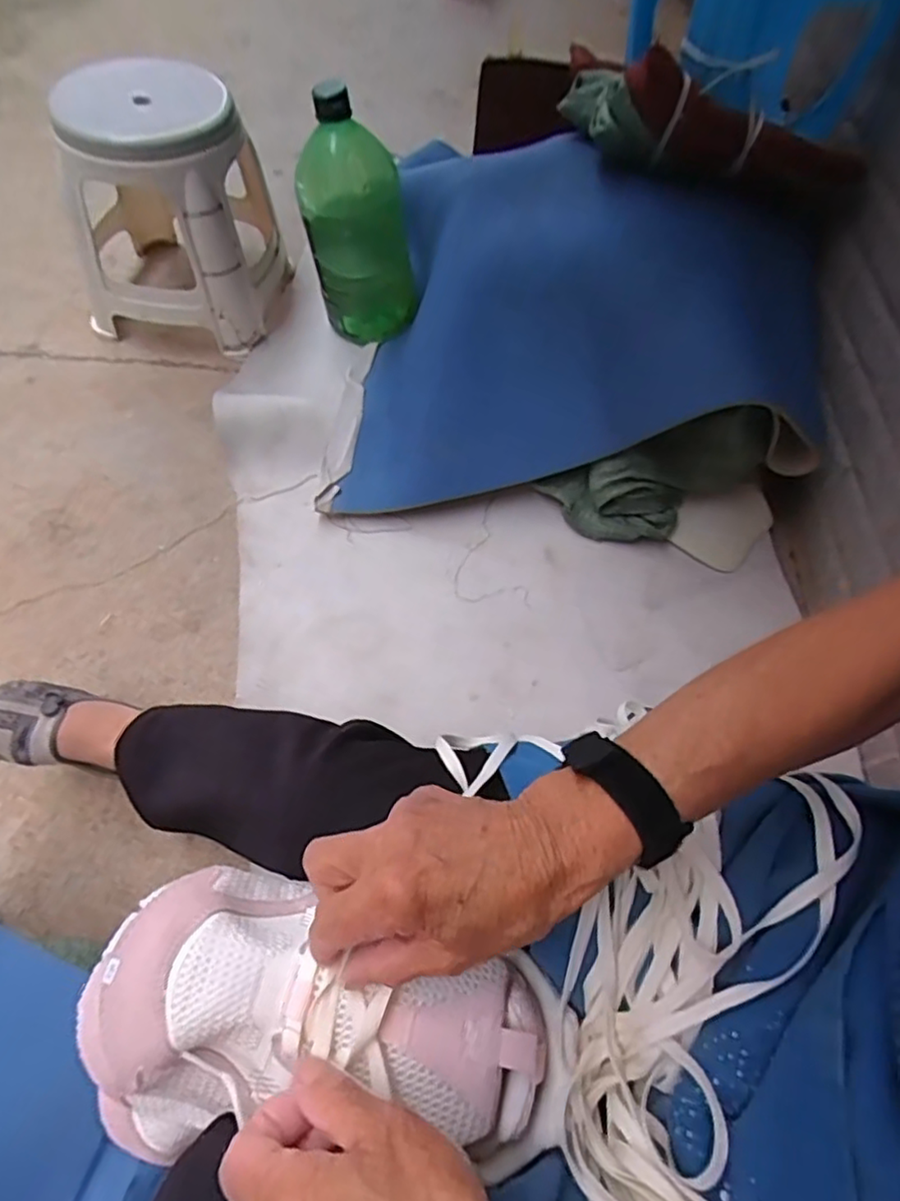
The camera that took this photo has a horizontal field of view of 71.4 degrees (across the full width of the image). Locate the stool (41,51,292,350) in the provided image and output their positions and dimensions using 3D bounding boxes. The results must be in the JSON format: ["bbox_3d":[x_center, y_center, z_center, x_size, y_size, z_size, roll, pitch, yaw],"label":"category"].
[{"bbox_3d":[-0.464,-0.657,1.034,0.316,0.341,0.320,-8,60,-6],"label":"stool"}]

